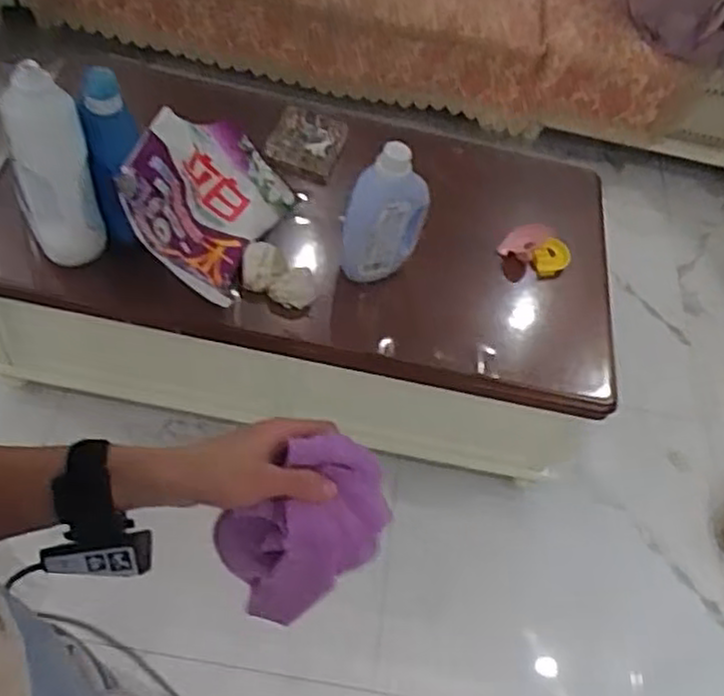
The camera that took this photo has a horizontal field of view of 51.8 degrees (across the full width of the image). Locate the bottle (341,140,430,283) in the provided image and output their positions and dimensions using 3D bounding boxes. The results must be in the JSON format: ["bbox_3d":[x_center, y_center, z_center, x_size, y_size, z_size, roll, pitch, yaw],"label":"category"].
[{"bbox_3d":[0.040,-0.232,1.356,0.141,0.311,0.081,11,55,-4],"label":"bottle"}]

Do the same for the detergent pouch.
[{"bbox_3d":[-0.292,-0.282,1.386,0.285,0.076,0.354,45,50,-27],"label":"detergent pouch"}]

